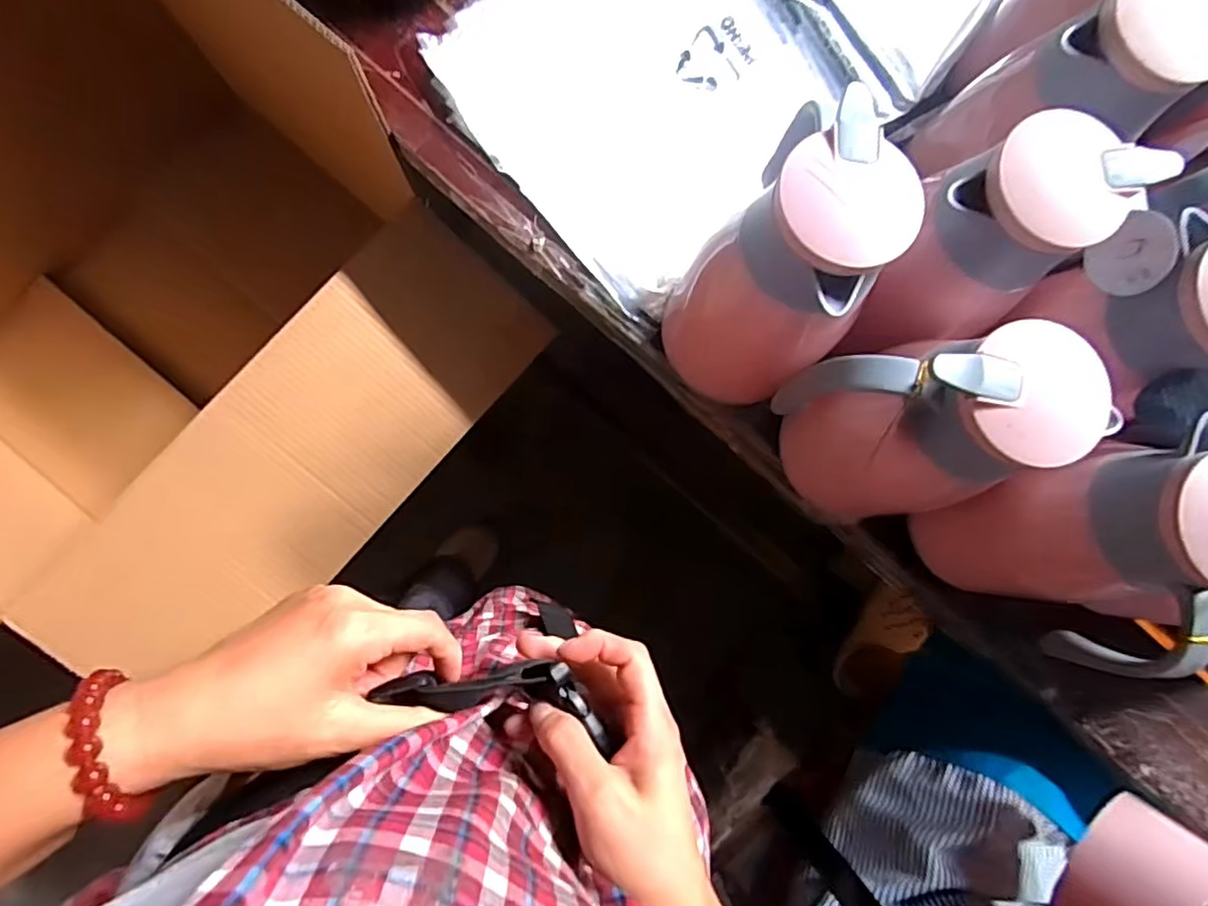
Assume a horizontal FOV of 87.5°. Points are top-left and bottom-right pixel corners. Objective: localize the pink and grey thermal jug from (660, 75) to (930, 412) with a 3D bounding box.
[{"bbox_3d":[0.136,-0.128,0.482,0.119,0.235,0.121,43,82,1],"label":"pink and grey thermal jug"}]

